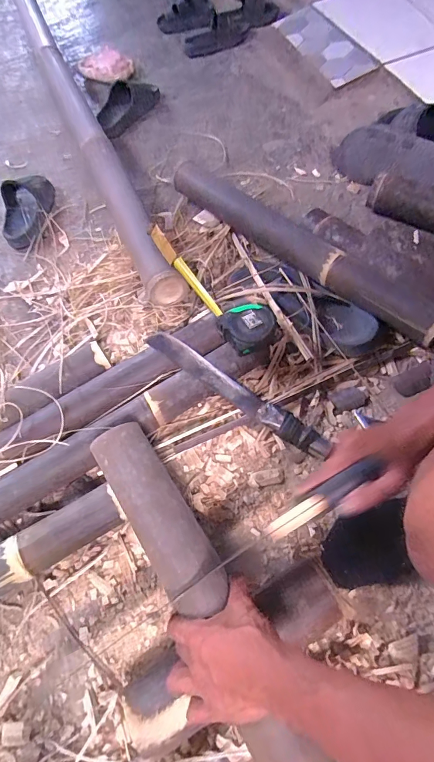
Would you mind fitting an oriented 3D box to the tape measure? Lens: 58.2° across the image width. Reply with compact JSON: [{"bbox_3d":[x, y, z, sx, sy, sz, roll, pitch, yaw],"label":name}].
[{"bbox_3d":[-0.007,-0.168,0.669,0.080,0.054,0.304,-30,64,-10],"label":"tape measure"}]

